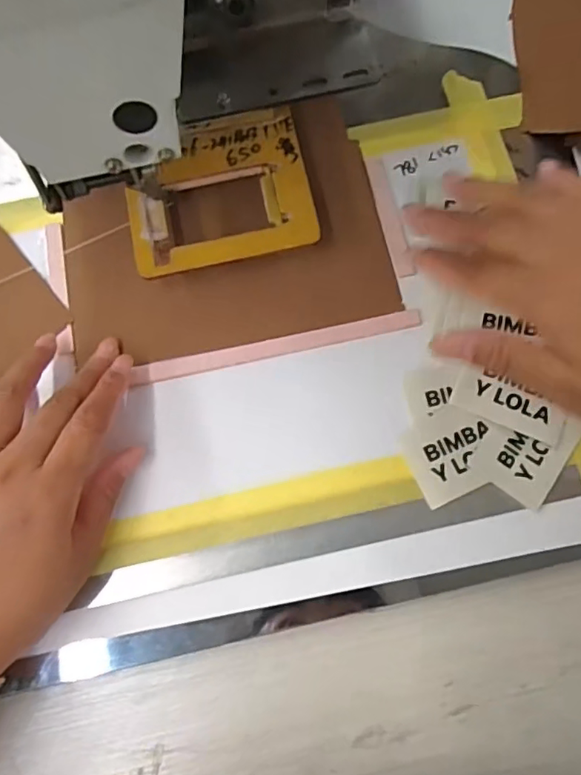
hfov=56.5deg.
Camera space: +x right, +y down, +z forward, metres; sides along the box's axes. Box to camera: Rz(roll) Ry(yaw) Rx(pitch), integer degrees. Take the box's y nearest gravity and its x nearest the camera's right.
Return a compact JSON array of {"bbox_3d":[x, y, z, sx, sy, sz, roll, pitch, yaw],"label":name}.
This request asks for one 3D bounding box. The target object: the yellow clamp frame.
[{"bbox_3d":[-0.042,-0.114,0.317,0.104,0.010,0.089,-13,76,-2],"label":"yellow clamp frame"}]

